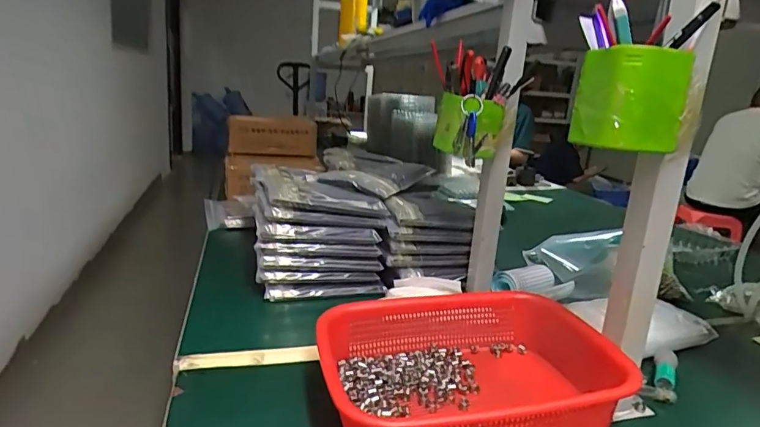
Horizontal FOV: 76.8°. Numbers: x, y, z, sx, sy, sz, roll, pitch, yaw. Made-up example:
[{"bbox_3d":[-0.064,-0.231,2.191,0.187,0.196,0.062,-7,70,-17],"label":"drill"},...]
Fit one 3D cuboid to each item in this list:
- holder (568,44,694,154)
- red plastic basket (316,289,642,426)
[{"bbox_3d":[0.212,-0.096,0.406,0.065,0.080,0.057,1,15,-11],"label":"holder"},{"bbox_3d":[0.084,0.156,0.485,0.284,0.073,0.211,0,15,-14],"label":"red plastic basket"}]

